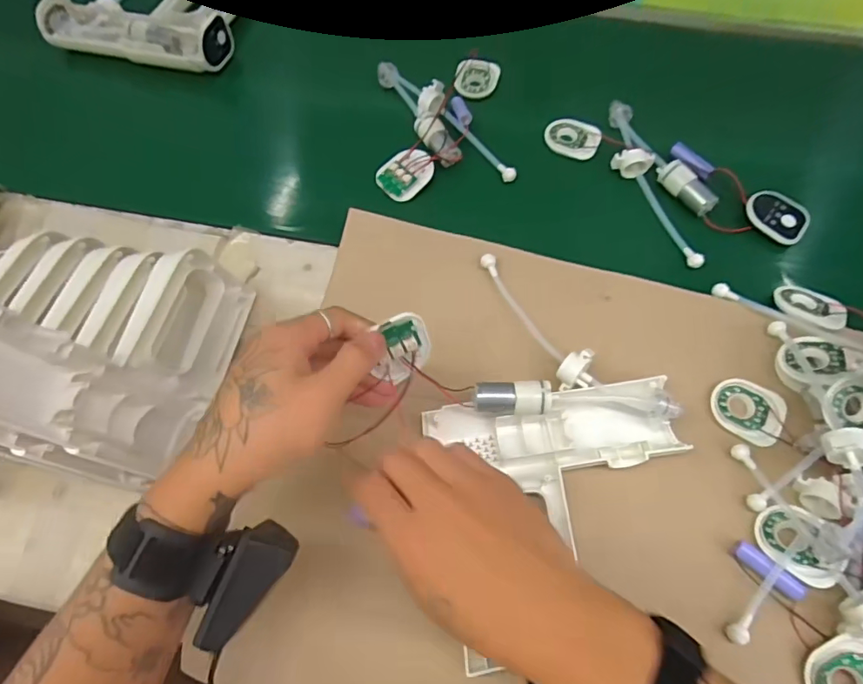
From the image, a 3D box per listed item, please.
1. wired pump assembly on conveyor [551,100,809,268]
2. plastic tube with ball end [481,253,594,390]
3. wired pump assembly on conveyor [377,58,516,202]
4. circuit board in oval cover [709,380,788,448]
[{"bbox_3d":[0.254,-0.177,0.540,0.139,0.029,0.252,-34,70,-14],"label":"wired pump assembly on conveyor"},{"bbox_3d":[0.091,-0.022,0.451,0.028,0.036,0.143,-25,68,-10],"label":"plastic tube with ball end"},{"bbox_3d":[0.012,-0.243,0.567,0.137,0.034,0.190,-3,66,-1],"label":"wired pump assembly on conveyor"},{"bbox_3d":[0.265,0.057,0.431,0.059,0.007,0.048,36,71,15],"label":"circuit board in oval cover"}]

